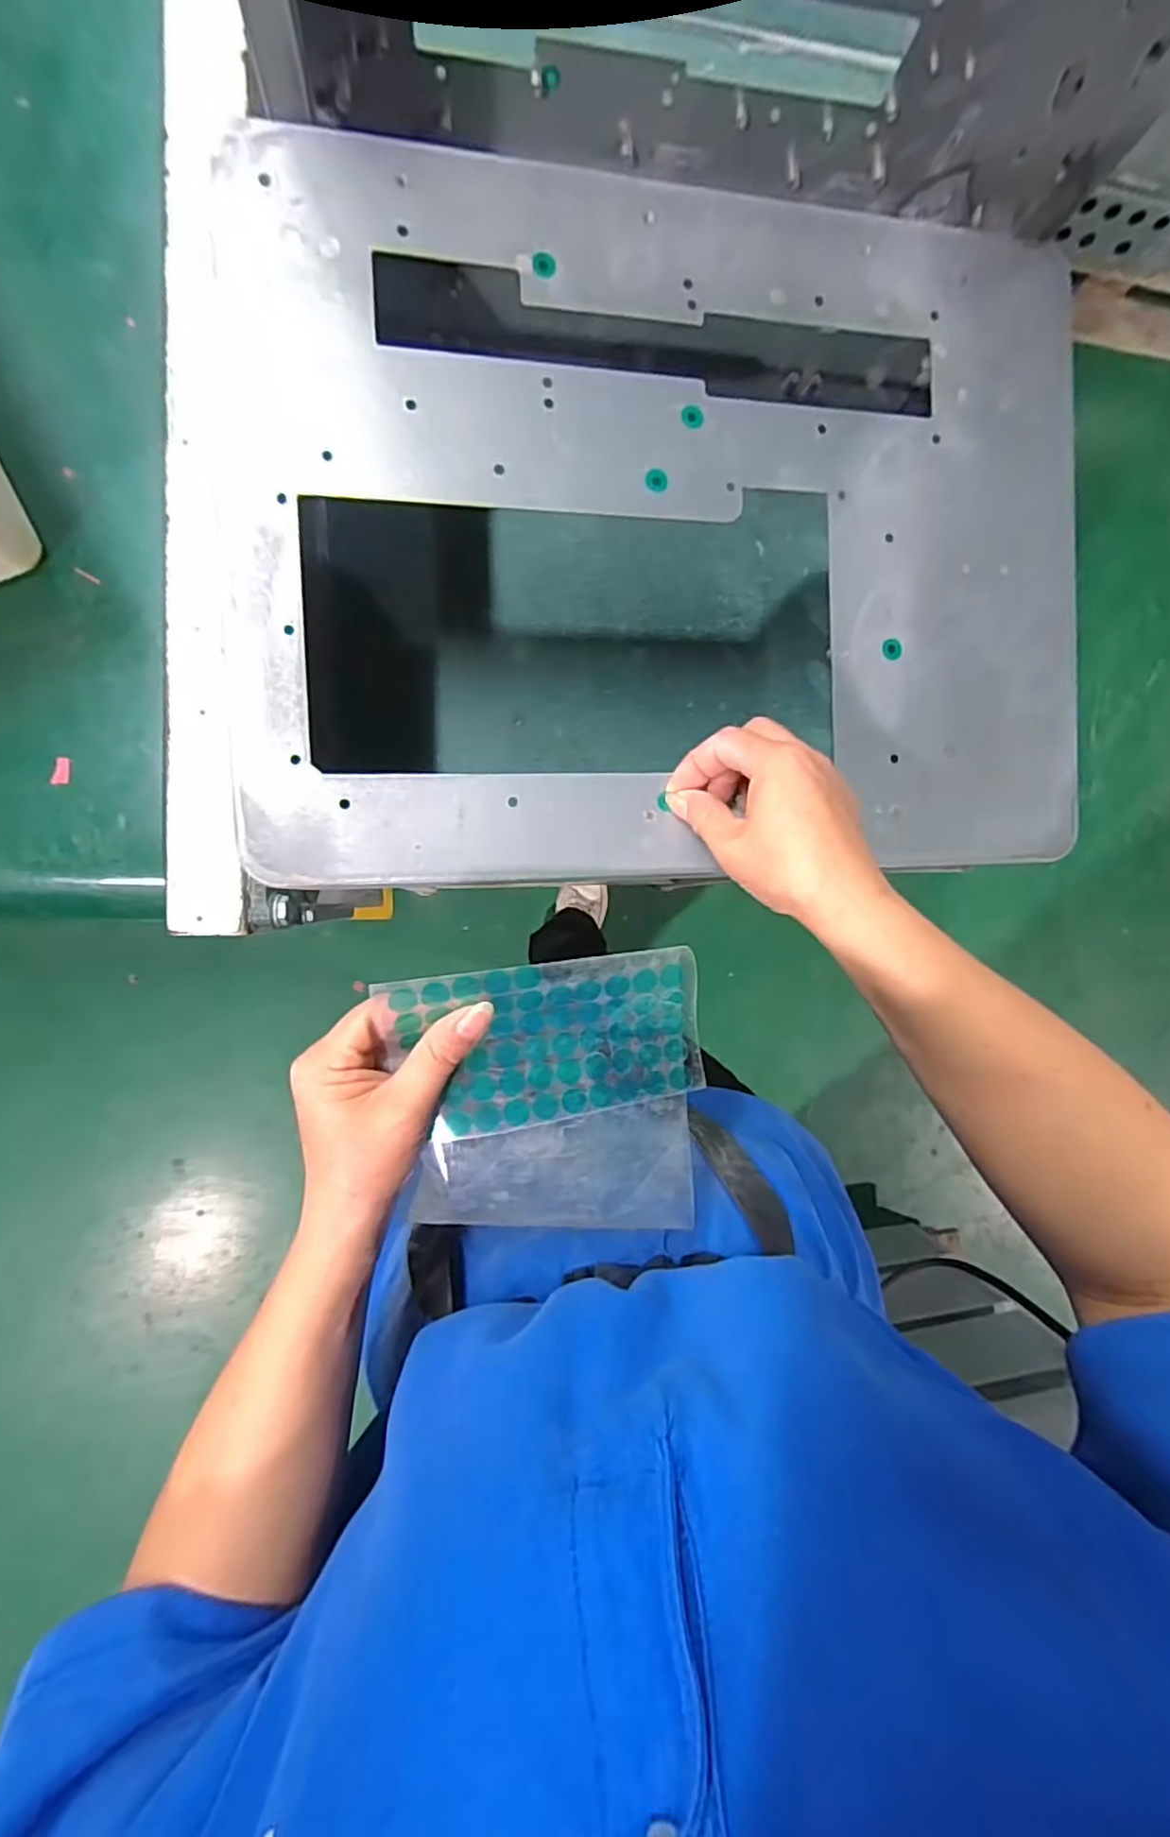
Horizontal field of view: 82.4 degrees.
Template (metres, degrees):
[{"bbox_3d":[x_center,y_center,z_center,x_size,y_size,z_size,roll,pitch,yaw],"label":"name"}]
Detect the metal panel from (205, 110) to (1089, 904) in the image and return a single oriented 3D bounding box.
[{"bbox_3d":[0.058,-0.198,0.343,0.443,0.013,0.348,-3,92,-9],"label":"metal panel"}]

